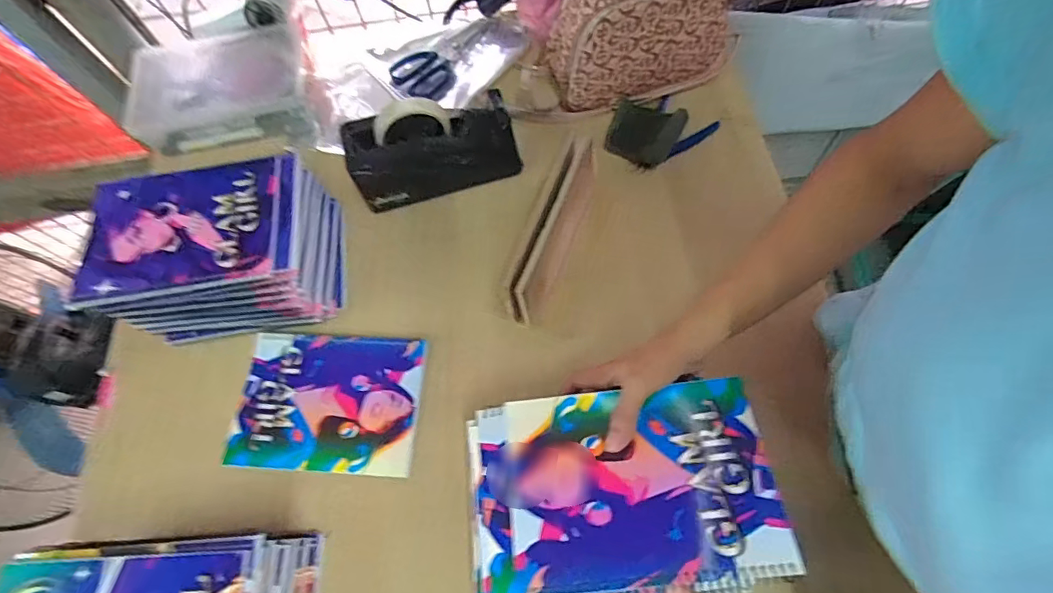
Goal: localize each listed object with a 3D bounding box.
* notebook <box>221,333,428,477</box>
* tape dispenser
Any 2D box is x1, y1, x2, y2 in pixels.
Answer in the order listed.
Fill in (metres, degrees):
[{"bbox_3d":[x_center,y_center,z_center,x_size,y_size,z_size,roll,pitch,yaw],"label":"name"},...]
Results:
[{"bbox_3d":[-0.213,0.111,0.543,0.194,0.007,0.142,3,68,3],"label":"notebook"},{"bbox_3d":[-0.109,-0.168,0.612,0.197,0.128,0.081,-9,68,-2],"label":"tape dispenser"}]

